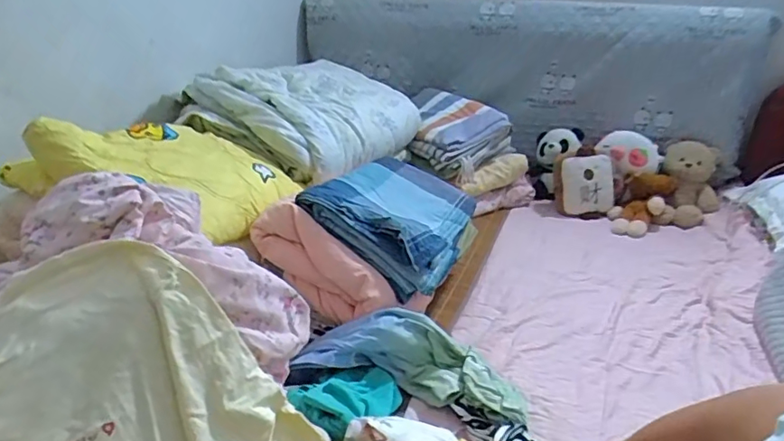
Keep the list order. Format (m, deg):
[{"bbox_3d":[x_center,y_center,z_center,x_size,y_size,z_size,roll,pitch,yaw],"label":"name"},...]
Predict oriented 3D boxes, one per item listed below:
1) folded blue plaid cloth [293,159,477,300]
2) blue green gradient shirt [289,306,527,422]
[{"bbox_3d":[0.025,-0.025,1.075,0.281,0.084,0.398,35,32,8],"label":"folded blue plaid cloth"},{"bbox_3d":[0.035,0.229,0.850,0.357,0.105,0.147,17,25,2],"label":"blue green gradient shirt"}]

